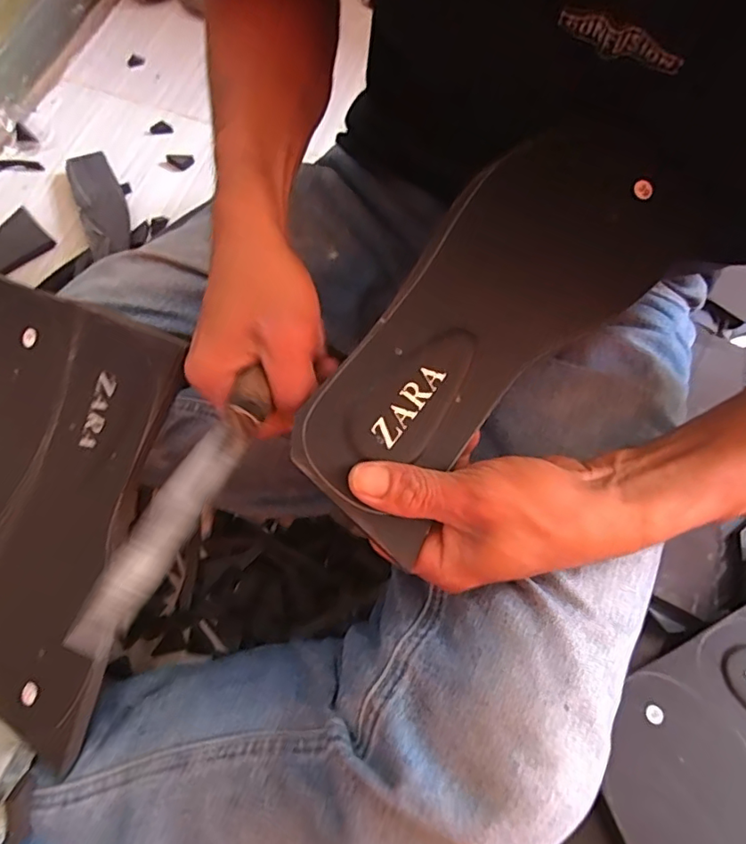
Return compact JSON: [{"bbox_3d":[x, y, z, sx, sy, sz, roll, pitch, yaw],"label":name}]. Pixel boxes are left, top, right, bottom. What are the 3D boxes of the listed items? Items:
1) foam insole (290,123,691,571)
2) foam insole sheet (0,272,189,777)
[{"bbox_3d":[0.059,-0.057,0.270,0.098,0.007,0.240,45,80,0],"label":"foam insole"},{"bbox_3d":[-0.287,0.022,0.361,0.342,0.012,0.253,21,96,21],"label":"foam insole sheet"}]

